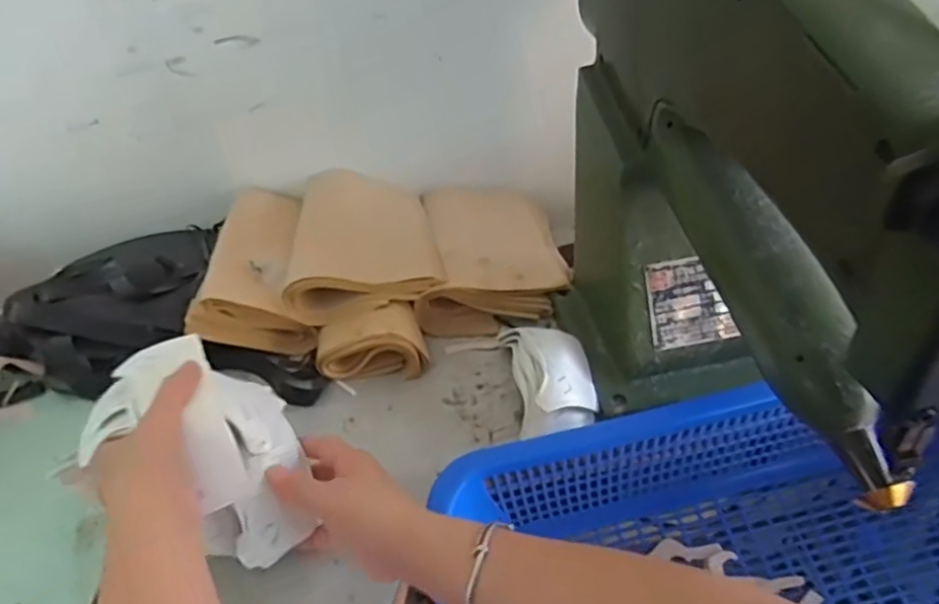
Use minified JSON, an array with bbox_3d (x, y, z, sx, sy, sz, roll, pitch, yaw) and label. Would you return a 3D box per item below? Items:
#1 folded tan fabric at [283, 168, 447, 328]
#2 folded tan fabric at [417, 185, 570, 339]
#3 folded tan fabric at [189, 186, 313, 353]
[{"bbox_3d":[-0.119,-0.079,0.716,0.153,0.039,0.238,-10,39,-4],"label":"folded tan fabric"},{"bbox_3d":[0.026,-0.062,0.748,0.156,0.056,0.244,-4,39,4],"label":"folded tan fabric"},{"bbox_3d":[-0.229,-0.046,0.712,0.119,0.059,0.223,5,40,-14],"label":"folded tan fabric"}]

